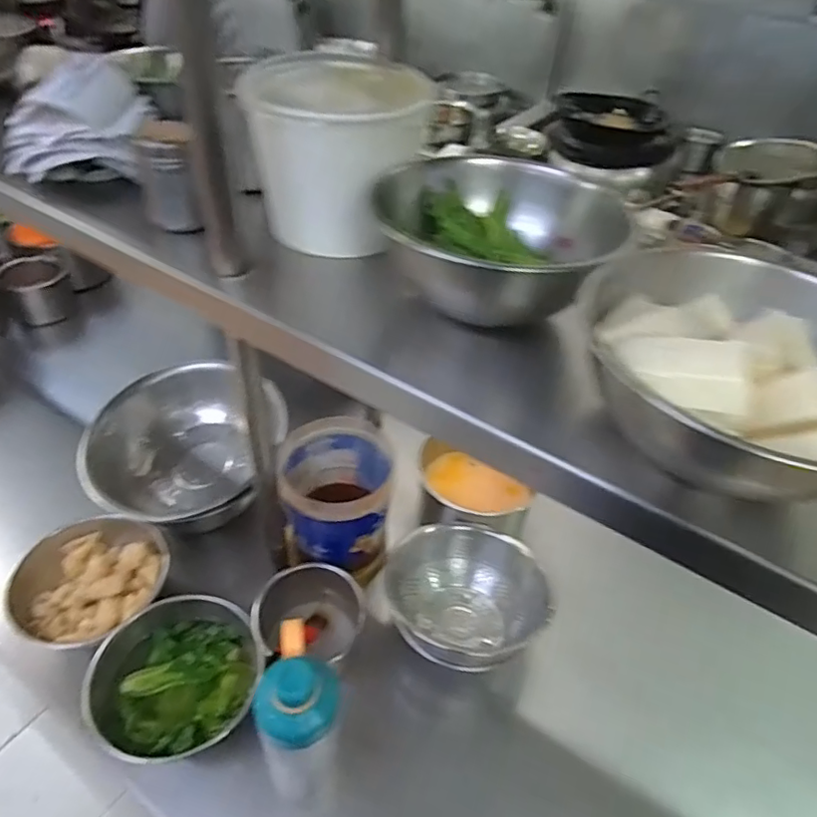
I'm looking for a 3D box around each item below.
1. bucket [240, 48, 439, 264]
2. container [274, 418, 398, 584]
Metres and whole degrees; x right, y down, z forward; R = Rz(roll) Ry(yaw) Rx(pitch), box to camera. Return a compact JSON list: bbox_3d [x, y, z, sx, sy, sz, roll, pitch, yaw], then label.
[{"bbox_3d":[-0.056,-0.196,0.447,0.123,0.111,0.122,-2,44,-8],"label":"bucket"},{"bbox_3d":[-0.095,0.121,0.744,0.127,0.166,0.156,-2,44,-8],"label":"container"}]

